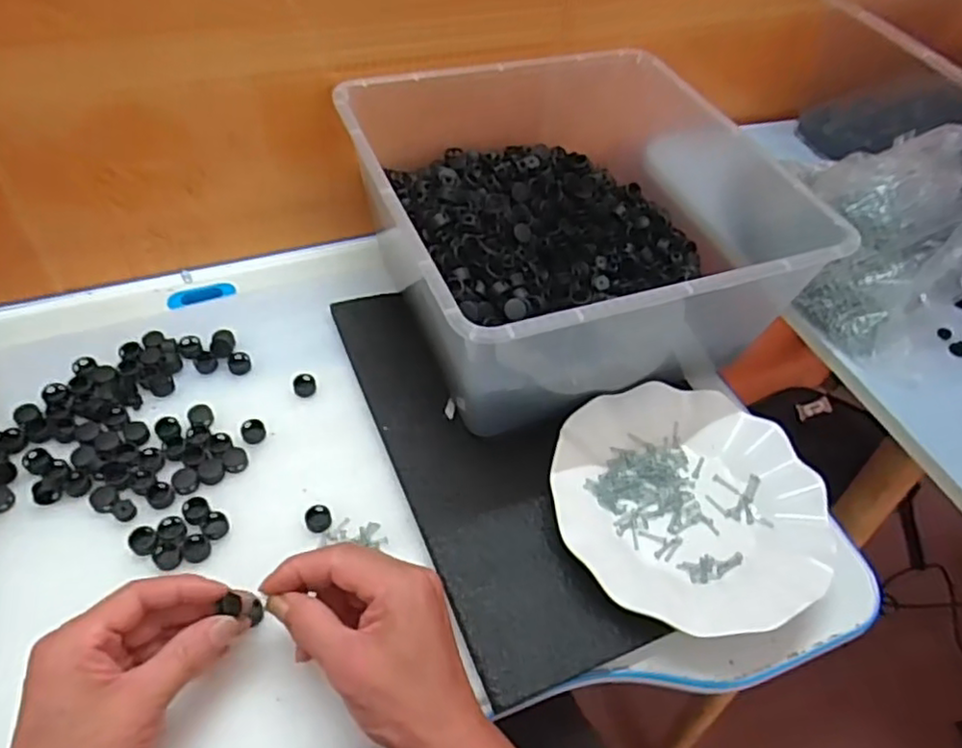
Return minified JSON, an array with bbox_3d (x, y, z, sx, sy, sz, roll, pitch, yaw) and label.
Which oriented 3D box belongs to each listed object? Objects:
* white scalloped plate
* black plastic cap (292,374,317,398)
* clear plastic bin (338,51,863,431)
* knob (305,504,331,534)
[{"bbox_3d":[0.141,0.084,0.460,0.178,0.020,0.173,1,53,-1],"label":"white scalloped plate"},{"bbox_3d":[-0.136,0.009,0.521,0.016,0.009,0.016,1,53,-1],"label":"black plastic cap"},{"bbox_3d":[0.072,-0.120,0.535,0.293,0.139,0.287,-17,55,-15],"label":"clear plastic bin"},{"bbox_3d":[-0.110,0.097,0.455,0.017,0.010,0.018,1,53,-1],"label":"knob"}]

